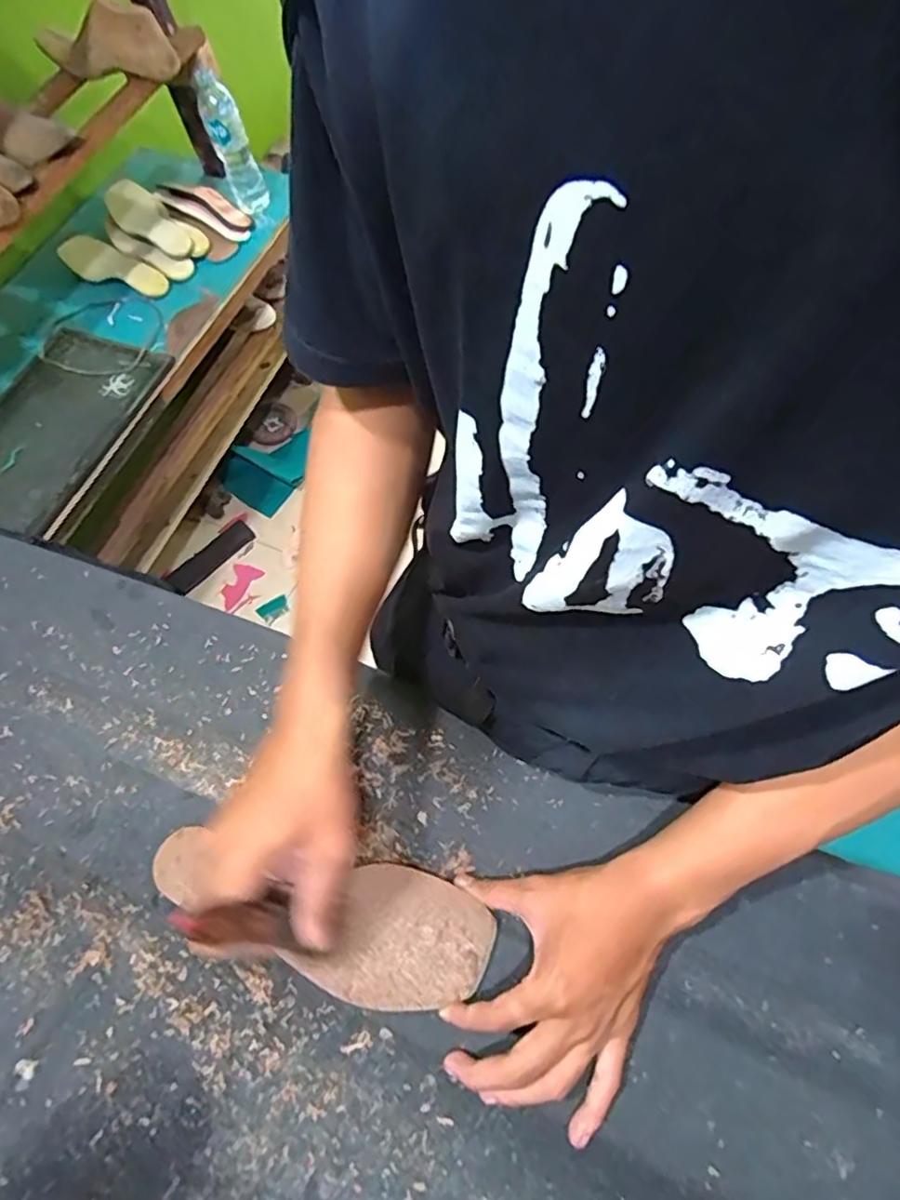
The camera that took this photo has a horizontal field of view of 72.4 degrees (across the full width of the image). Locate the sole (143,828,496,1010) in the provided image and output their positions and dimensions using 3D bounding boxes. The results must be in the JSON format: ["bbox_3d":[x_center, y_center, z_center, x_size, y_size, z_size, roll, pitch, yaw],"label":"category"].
[{"bbox_3d":[-0.095,0.220,0.430,0.244,0.009,0.085,10,65,8],"label":"sole"}]

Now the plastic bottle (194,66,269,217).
[{"bbox_3d":[-0.418,-0.872,1.185,0.071,0.213,0.062,-20,65,-4],"label":"plastic bottle"}]

